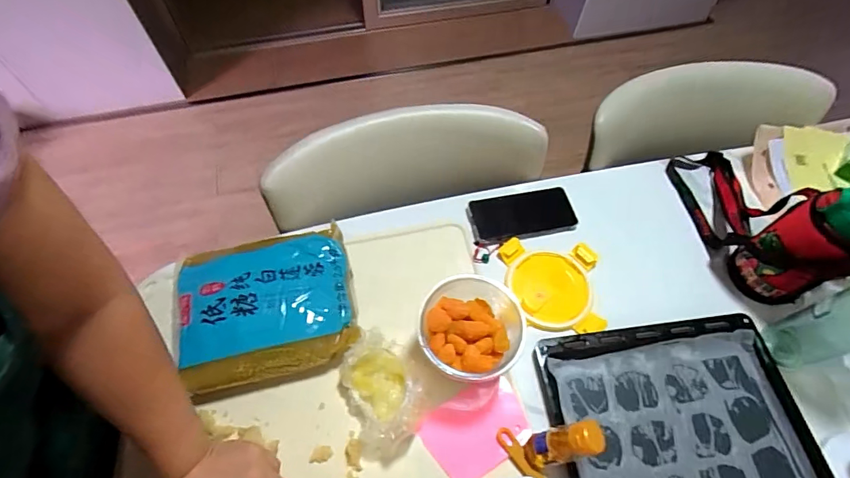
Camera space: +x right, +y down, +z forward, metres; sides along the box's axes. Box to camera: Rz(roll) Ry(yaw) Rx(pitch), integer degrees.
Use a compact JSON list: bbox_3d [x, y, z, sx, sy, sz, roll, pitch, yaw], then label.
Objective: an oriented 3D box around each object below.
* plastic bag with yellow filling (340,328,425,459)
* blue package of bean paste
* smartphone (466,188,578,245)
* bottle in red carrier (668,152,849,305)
[{"bbox_3d":[-0.052,0.186,0.532,0.094,0.060,0.139,-19,63,-10],"label":"plastic bag with yellow filling"},{"bbox_3d":[-0.211,0.089,0.583,0.227,0.065,0.196,-12,62,-7],"label":"blue package of bean paste"},{"bbox_3d":[0.151,-0.037,0.685,0.163,0.011,0.081,-11,62,-6],"label":"smartphone"},{"bbox_3d":[0.475,-0.065,0.598,0.094,0.197,0.275,-4,62,-3],"label":"bottle in red carrier"}]

